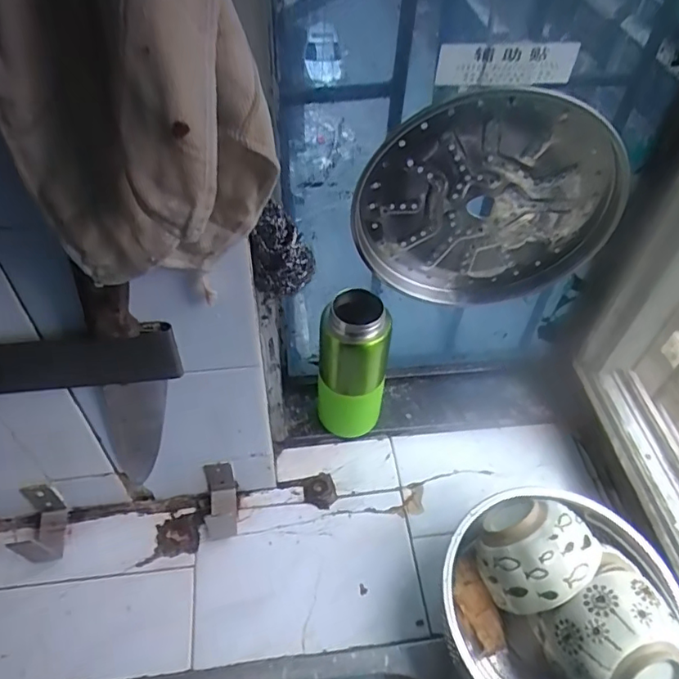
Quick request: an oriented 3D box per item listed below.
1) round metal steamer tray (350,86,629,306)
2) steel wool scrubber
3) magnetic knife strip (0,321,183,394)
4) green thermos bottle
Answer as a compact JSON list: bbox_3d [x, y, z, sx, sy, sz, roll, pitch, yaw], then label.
[{"bbox_3d":[0.133,-0.119,0.522,0.229,0.219,0.022,2,50,0],"label":"round metal steamer tray"},{"bbox_3d":[-0.039,-0.061,0.387,0.041,0.063,0.030,-2,50,-3],"label":"steel wool scrubber"},{"bbox_3d":[-0.221,0.017,0.410,0.199,0.055,0.013,-7,51,-7],"label":"magnetic knife strip"},{"bbox_3d":[0.014,0.037,0.622,0.075,0.194,0.064,3,50,1],"label":"green thermos bottle"}]

